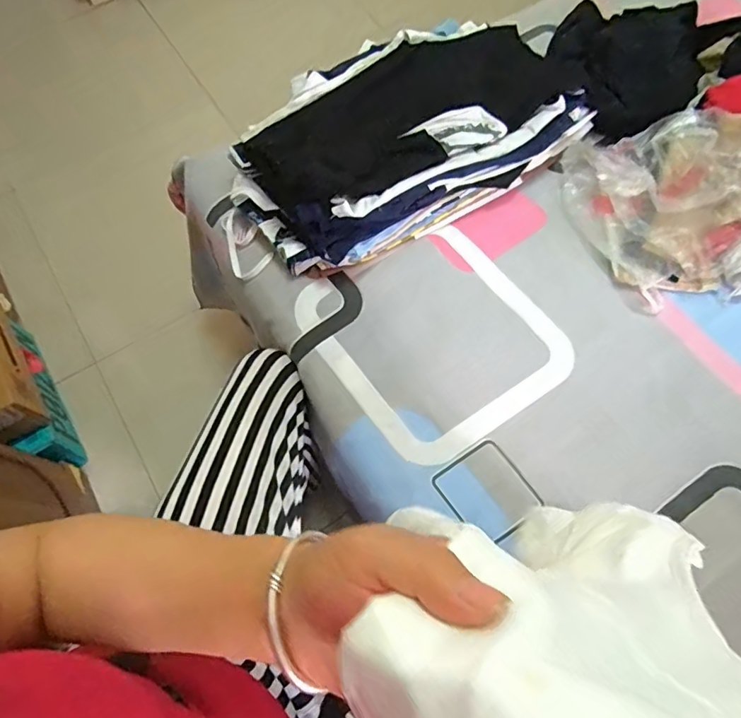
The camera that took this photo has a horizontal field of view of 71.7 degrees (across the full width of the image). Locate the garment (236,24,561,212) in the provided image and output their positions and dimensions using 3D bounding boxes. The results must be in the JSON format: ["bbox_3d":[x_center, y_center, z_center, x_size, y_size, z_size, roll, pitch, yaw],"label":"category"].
[{"bbox_3d":[0.068,-0.352,0.719,0.502,0.053,0.199,-30,73,-21],"label":"garment"}]

